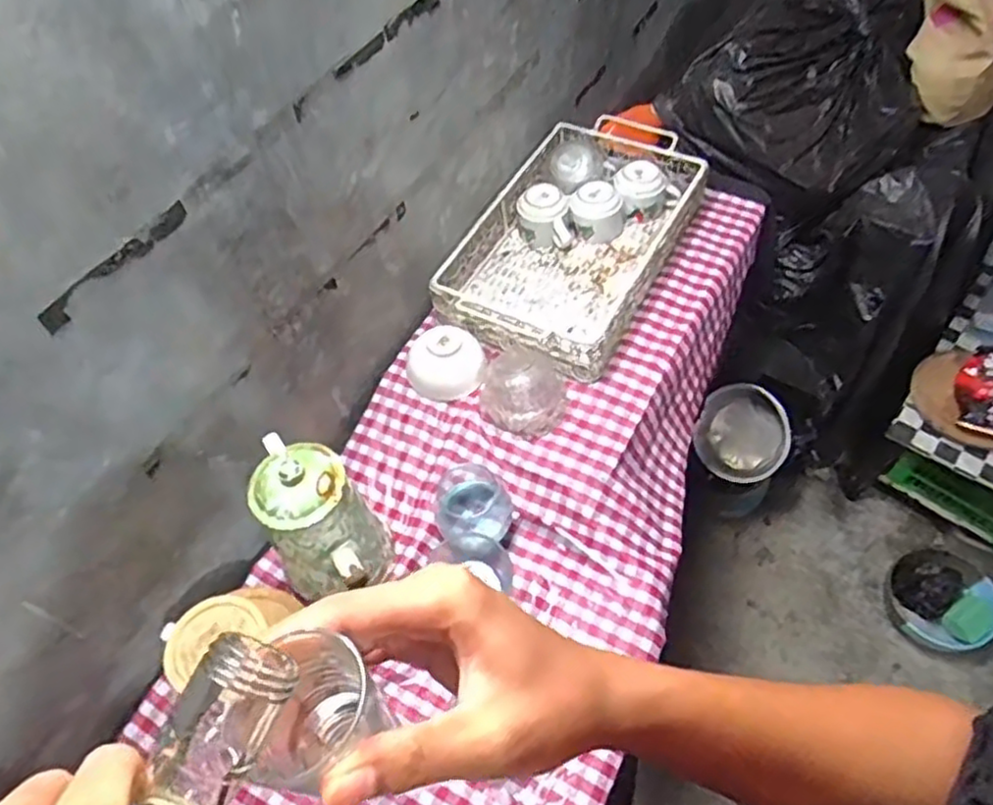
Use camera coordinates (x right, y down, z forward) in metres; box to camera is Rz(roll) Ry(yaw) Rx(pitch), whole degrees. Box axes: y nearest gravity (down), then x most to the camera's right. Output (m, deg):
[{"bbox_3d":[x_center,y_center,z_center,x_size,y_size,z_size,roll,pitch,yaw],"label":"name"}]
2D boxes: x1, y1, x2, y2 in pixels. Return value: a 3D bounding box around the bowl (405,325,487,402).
[{"bbox_3d":[-0.070,-0.058,0.942,0.107,0.056,0.092,-10,56,-2],"label":"bowl"}]

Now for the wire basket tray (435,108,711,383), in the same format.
[{"bbox_3d":[0.119,-0.254,1.043,0.270,0.072,0.455,23,61,19],"label":"wire basket tray"}]

